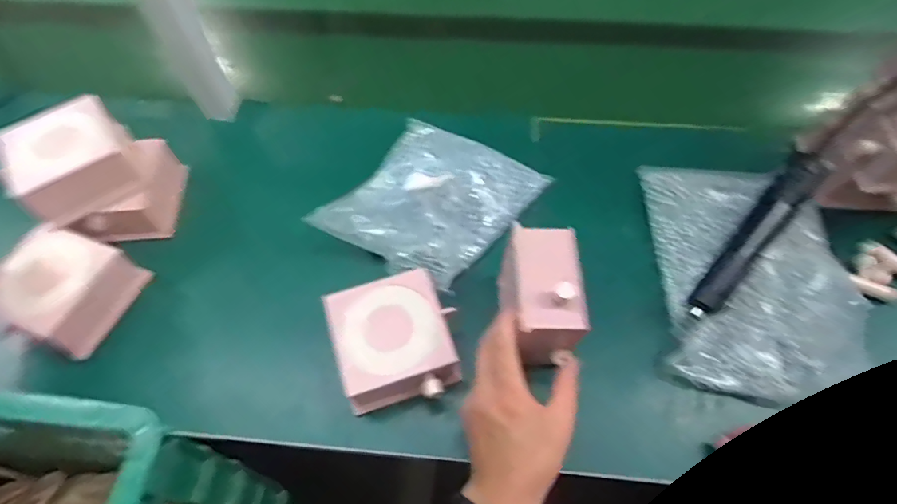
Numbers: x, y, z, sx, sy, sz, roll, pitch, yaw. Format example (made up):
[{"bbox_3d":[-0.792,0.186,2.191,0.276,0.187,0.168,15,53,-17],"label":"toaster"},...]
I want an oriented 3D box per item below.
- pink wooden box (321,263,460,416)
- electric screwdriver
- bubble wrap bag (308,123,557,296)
[{"bbox_3d":[-0.051,0.088,0.485,0.112,0.059,0.118,-15,60,-9],"label":"pink wooden box"},{"bbox_3d":[0.313,-0.017,0.515,0.034,0.035,0.202,38,90,20],"label":"electric screwdriver"},{"bbox_3d":[-0.016,-0.060,0.573,0.181,0.051,0.210,29,63,16],"label":"bubble wrap bag"}]

